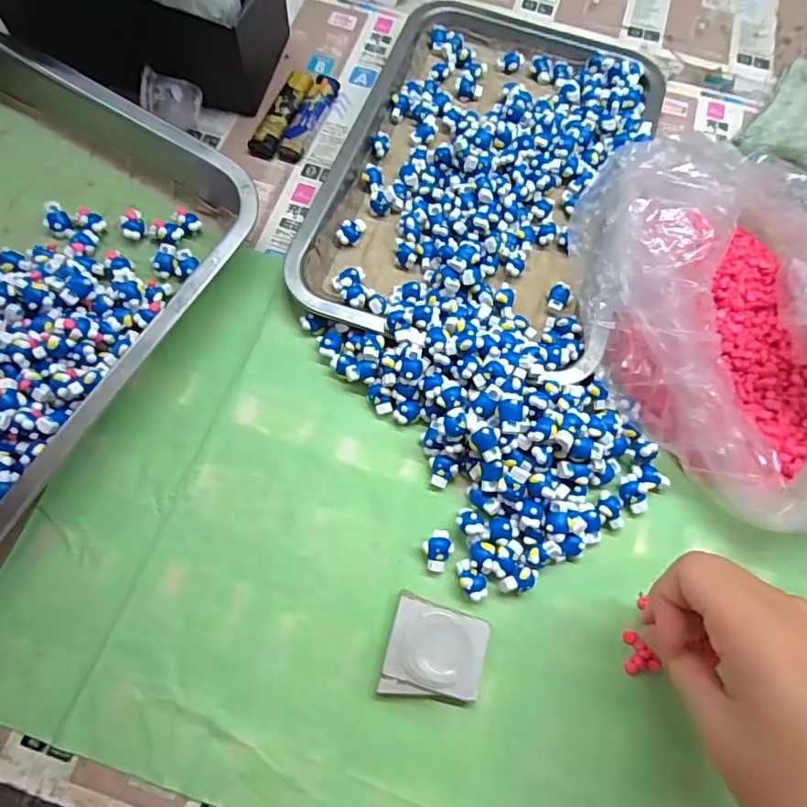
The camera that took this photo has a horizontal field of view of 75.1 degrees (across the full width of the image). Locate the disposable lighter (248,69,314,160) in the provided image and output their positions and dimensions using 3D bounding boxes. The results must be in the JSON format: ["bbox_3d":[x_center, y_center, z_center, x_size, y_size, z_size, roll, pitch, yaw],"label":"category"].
[{"bbox_3d":[-0.092,-0.224,0.403,0.022,0.011,0.086,18,70,4],"label":"disposable lighter"}]

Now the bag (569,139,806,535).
[{"bbox_3d":[0.203,-0.055,0.309,0.161,0.088,0.248,-6,70,-5],"label":"bag"}]

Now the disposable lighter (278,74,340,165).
[{"bbox_3d":[-0.072,-0.219,0.402,0.018,0.013,0.082,20,70,5],"label":"disposable lighter"}]

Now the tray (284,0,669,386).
[{"bbox_3d":[0.064,-0.173,0.378,0.201,0.034,0.323,20,70,5],"label":"tray"}]

